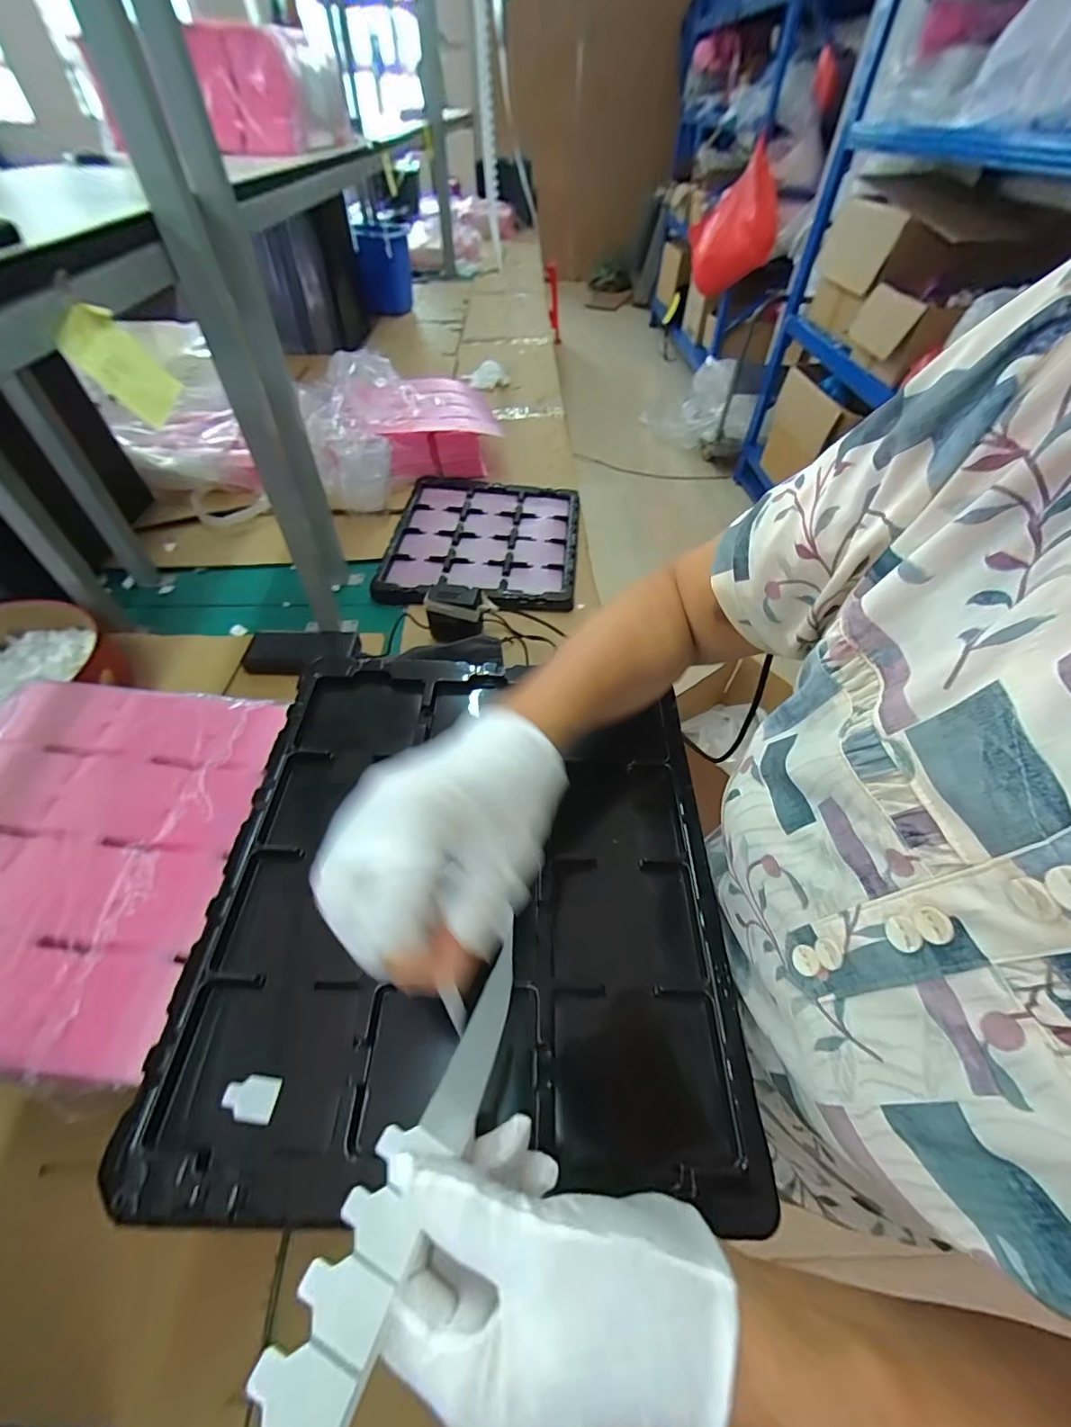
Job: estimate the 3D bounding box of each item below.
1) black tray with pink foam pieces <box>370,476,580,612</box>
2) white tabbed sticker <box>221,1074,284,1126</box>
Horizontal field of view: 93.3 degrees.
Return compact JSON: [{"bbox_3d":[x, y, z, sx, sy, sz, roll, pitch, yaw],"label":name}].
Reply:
[{"bbox_3d":[-0.095,-0.332,0.947,0.343,0.031,0.388,4,51,2],"label":"black tray with pink foam pieces"},{"bbox_3d":[-0.156,0.210,0.277,0.028,0.004,0.021,5,51,3],"label":"white tabbed sticker"}]

